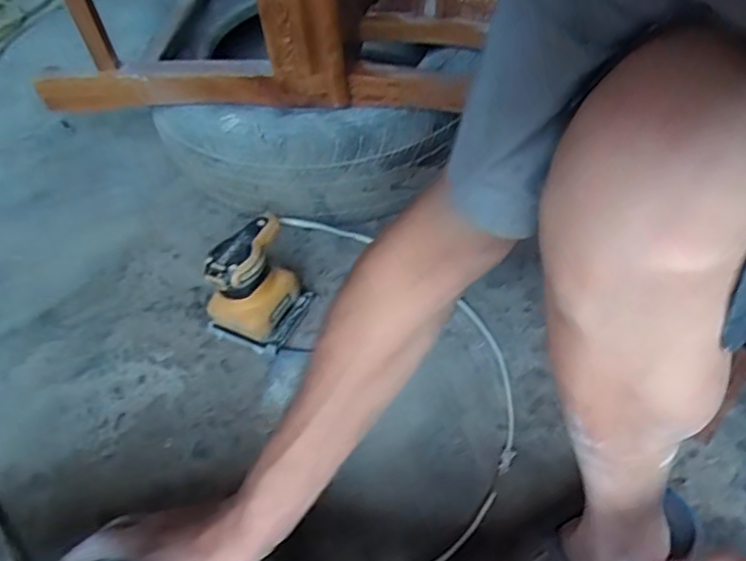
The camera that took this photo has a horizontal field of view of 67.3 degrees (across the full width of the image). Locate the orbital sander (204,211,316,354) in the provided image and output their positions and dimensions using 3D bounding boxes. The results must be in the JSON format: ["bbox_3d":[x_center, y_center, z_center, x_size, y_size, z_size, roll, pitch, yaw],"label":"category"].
[{"bbox_3d":[-0.144,0.005,0.717,0.101,0.137,0.126,21,55,21],"label":"orbital sander"}]

